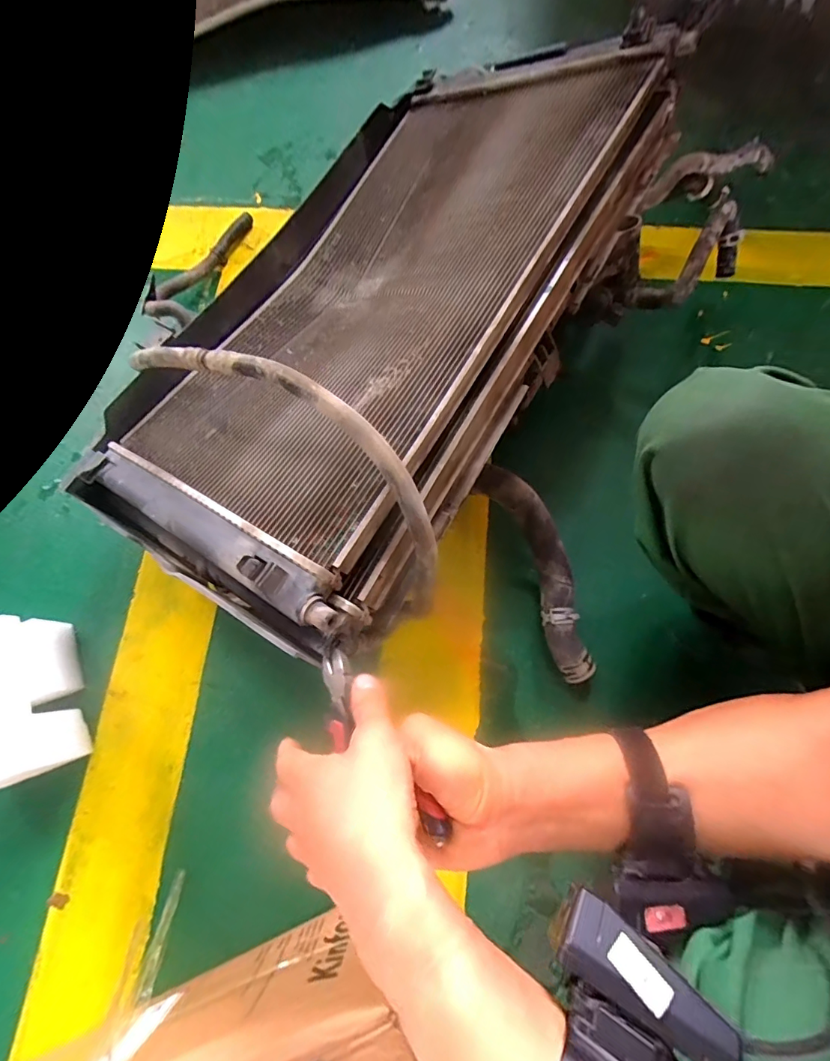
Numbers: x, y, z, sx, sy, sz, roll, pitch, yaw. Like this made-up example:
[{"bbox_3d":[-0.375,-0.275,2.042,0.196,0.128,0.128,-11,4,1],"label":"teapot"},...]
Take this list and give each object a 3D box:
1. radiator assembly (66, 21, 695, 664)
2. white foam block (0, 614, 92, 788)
[{"bbox_3d":[-0.040,-0.289,0.525,0.414,0.135,0.738,21,73,30],"label":"radiator assembly"},{"bbox_3d":[-0.465,0.197,0.524,0.101,0.112,0.169,-19,72,-4],"label":"white foam block"}]

